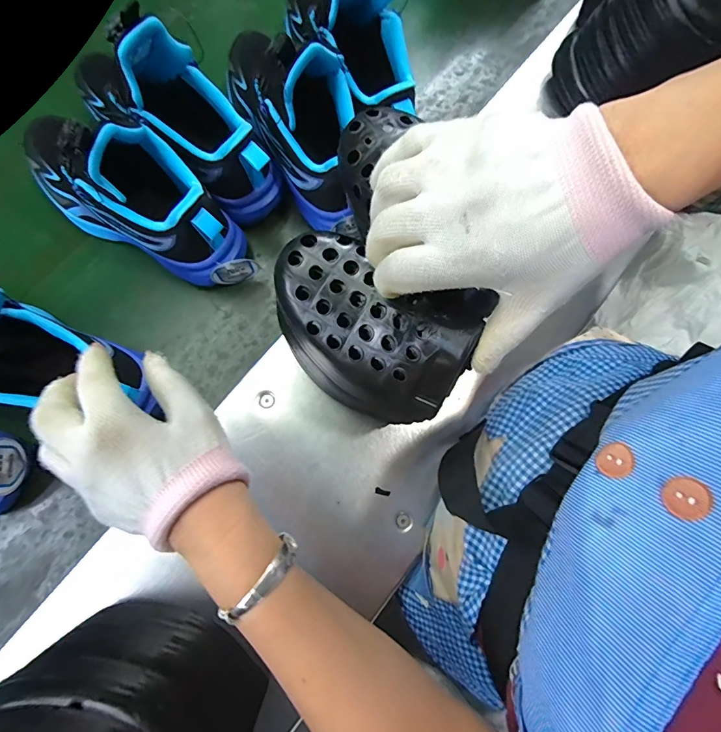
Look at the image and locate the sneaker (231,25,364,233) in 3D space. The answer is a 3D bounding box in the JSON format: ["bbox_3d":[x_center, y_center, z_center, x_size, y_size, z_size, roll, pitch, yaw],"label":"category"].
[{"bbox_3d":[-0.068,-0.270,0.400,0.087,0.126,0.228,-31,82,-7],"label":"sneaker"}]

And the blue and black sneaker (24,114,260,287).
[{"bbox_3d":[-0.225,-0.170,0.391,0.249,0.134,0.081,27,80,4],"label":"blue and black sneaker"}]

